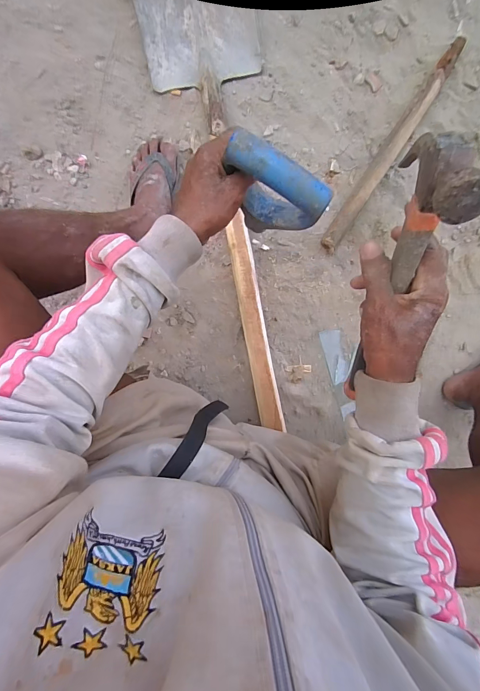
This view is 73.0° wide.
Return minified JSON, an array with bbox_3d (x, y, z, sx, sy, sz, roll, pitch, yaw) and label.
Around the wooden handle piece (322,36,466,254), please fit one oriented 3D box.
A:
[{"bbox_3d":[0.324,-0.421,0.683,0.044,0.039,0.509,33,89,-4],"label":"wooden handle piece"}]

